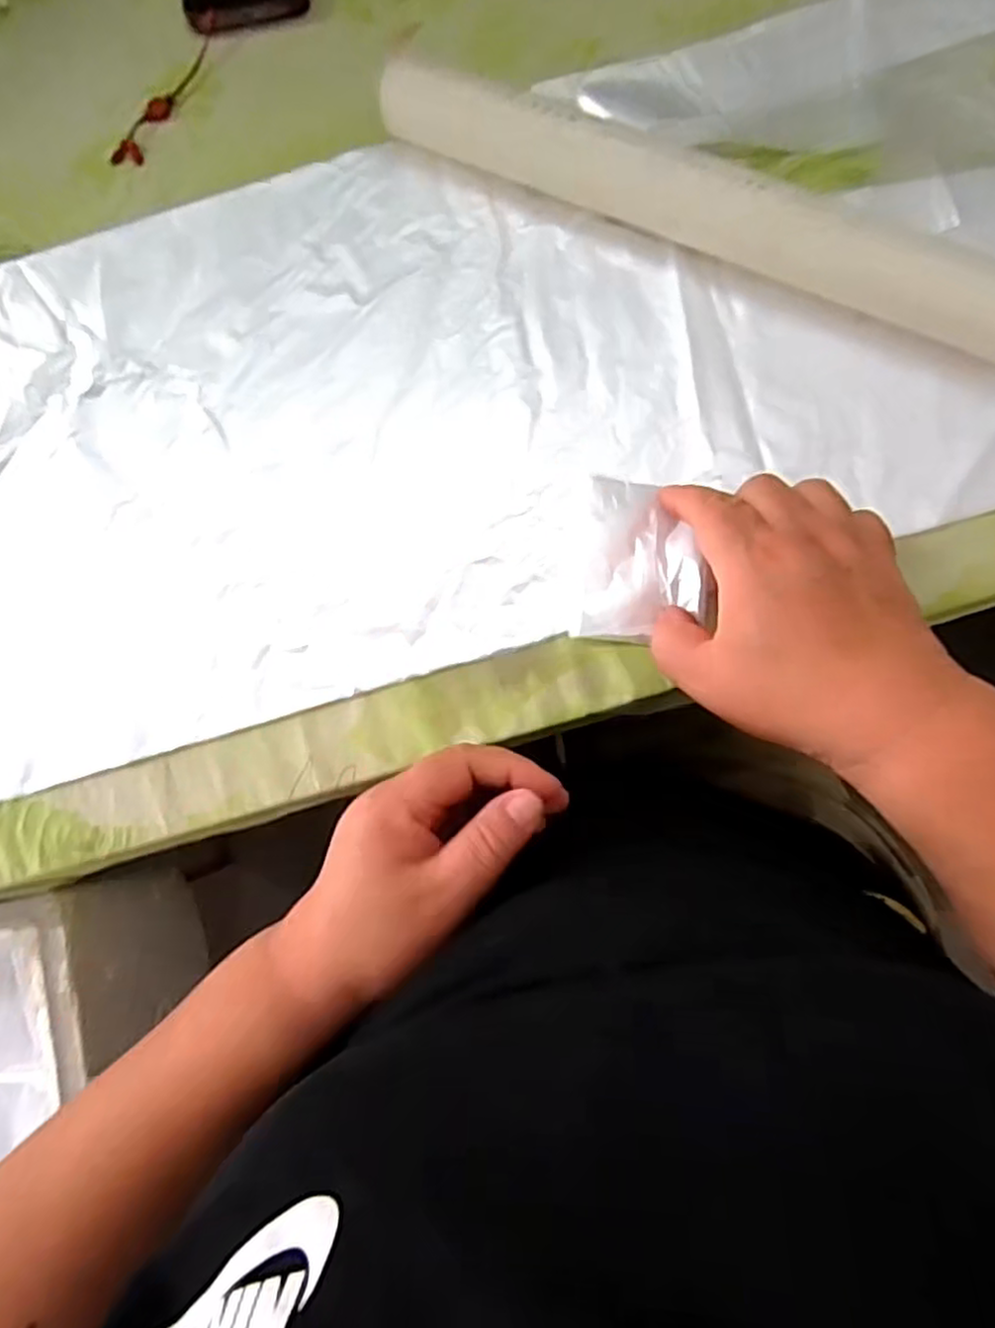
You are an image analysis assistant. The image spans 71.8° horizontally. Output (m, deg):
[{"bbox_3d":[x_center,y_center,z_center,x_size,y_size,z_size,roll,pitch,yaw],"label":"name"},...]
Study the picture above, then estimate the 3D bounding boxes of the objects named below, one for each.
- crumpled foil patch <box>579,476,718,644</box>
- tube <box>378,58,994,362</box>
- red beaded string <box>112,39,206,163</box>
[{"bbox_3d":[0.076,-0.052,0.349,0.061,0.013,0.080,5,83,6],"label":"crumpled foil patch"},{"bbox_3d":[0.104,-0.230,0.352,0.354,0.038,0.031,24,85,8],"label":"tube"},{"bbox_3d":[-0.199,-0.337,0.414,0.016,0.006,0.095,35,87,8],"label":"red beaded string"}]

